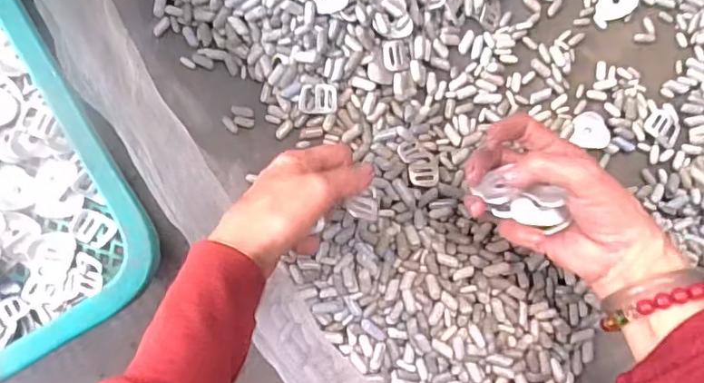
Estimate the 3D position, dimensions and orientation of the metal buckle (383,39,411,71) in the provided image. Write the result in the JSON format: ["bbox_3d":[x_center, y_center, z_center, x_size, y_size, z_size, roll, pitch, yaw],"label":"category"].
[{"bbox_3d":[0.040,-0.118,0.468,0.026,0.005,0.026,-15,104,-22],"label":"metal buckle"}]

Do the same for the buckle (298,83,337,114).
[{"bbox_3d":[-0.029,-0.079,0.459,0.032,0.004,0.026,8,107,1],"label":"buckle"}]

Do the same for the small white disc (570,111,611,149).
[{"bbox_3d":[0.211,-0.055,0.480,0.031,0.005,0.035,-5,70,4],"label":"small white disc"}]

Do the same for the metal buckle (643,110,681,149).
[{"bbox_3d":[0.280,-0.057,0.485,0.034,0.004,0.026,43,83,1],"label":"metal buckle"}]

